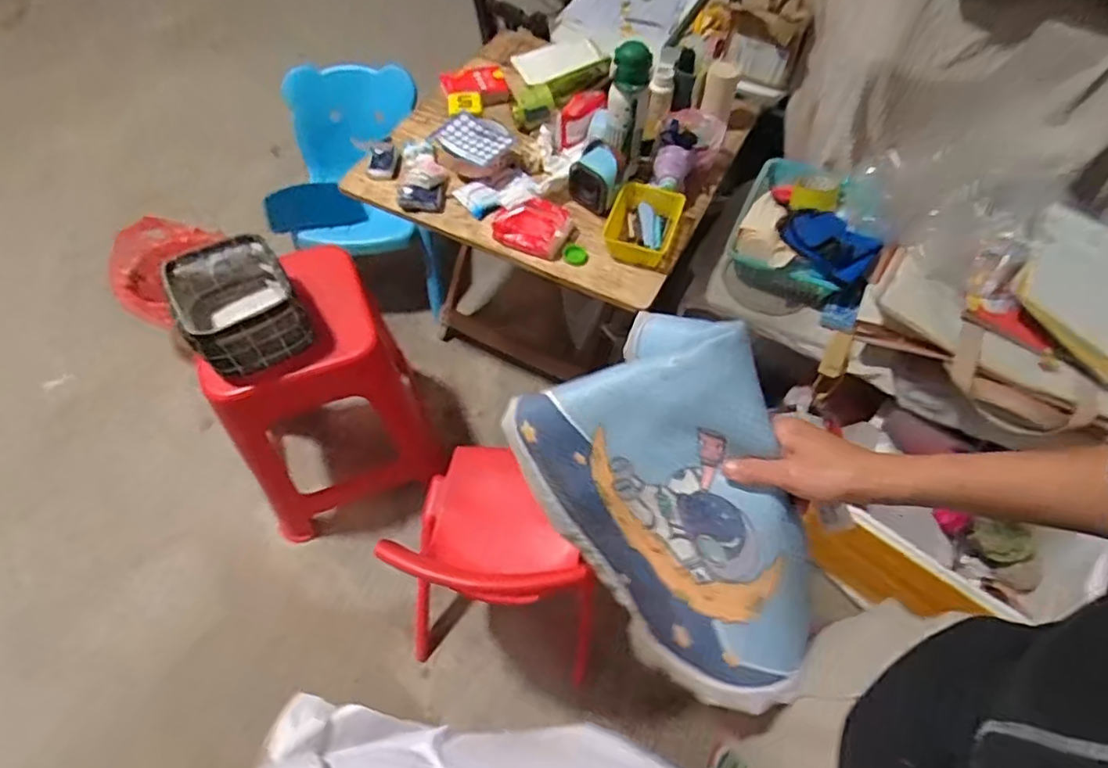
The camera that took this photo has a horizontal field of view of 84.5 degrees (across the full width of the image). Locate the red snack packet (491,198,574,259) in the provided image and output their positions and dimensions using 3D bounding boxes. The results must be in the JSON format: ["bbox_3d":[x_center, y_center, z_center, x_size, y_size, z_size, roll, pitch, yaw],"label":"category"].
[{"bbox_3d":[-0.036,-0.282,1.049,0.124,0.046,0.108,23,61,13],"label":"red snack packet"}]

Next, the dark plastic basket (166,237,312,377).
[{"bbox_3d":[-0.495,-0.121,0.969,0.157,0.118,0.206,-29,63,-17],"label":"dark plastic basket"}]

